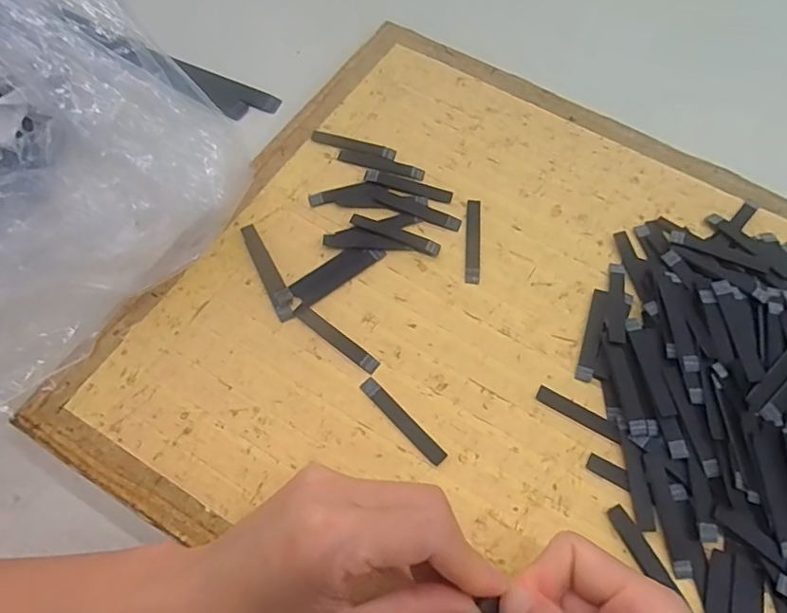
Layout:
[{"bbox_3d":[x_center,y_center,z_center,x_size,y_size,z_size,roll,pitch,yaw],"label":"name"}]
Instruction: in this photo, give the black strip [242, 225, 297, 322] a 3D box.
[{"bbox_3d":[-0.077,-0.022,0.325,0.012,0.004,0.069,-23,68,-12],"label":"black strip"}]

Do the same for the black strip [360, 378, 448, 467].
[{"bbox_3d":[0.005,0.062,0.290,0.009,0.004,0.060,-42,73,-19],"label":"black strip"}]

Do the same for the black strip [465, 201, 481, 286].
[{"bbox_3d":[0.052,-0.043,0.341,0.009,0.004,0.062,5,65,0],"label":"black strip"}]

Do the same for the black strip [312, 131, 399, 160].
[{"bbox_3d":[-0.028,-0.115,0.372,0.060,0.004,0.012,13,65,4],"label":"black strip"}]

